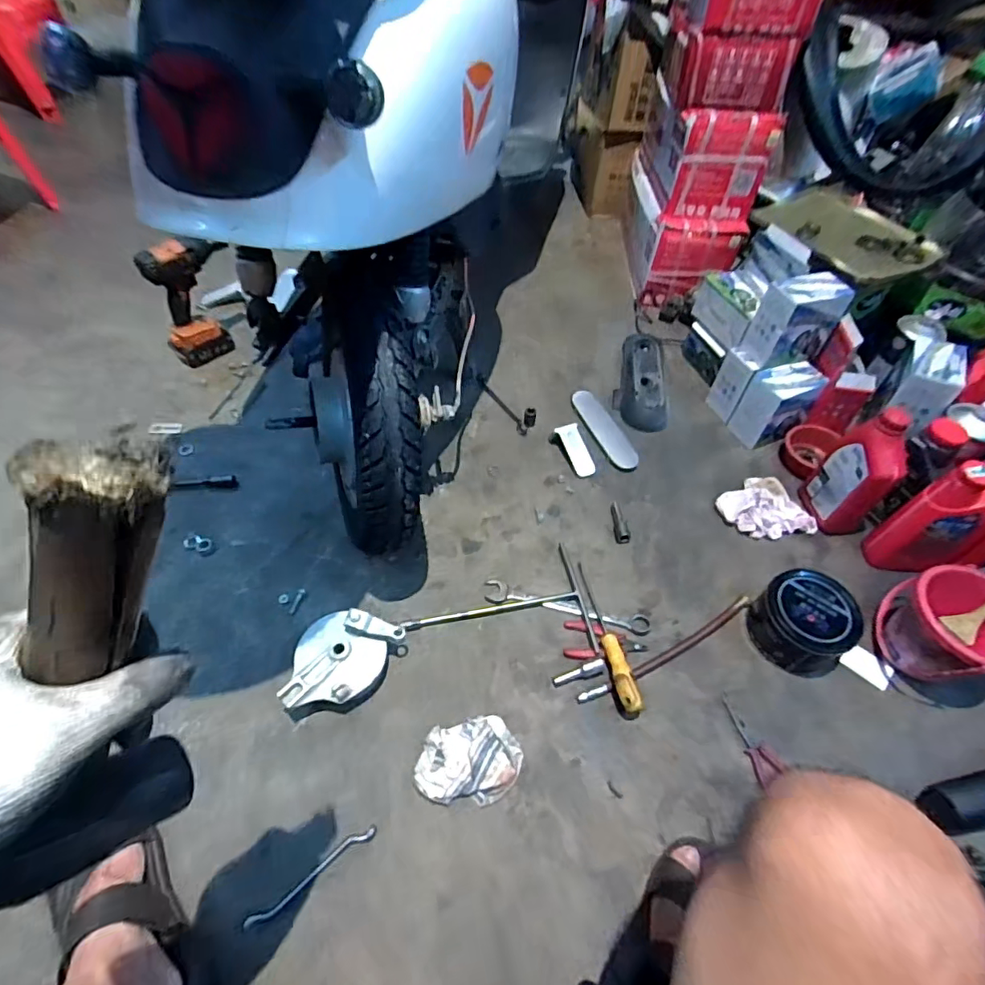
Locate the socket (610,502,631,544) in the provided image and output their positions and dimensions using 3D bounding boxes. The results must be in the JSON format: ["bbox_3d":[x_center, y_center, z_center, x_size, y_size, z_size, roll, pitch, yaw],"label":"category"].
[{"bbox_3d":[0.225,0.056,0.926,0.024,0.016,0.086,0,51,-3],"label":"socket"}]

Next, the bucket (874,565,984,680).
[{"bbox_3d":[0.657,0.199,0.755,0.127,0.141,0.152,-20,55,-18],"label":"bucket"}]

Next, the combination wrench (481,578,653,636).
[{"bbox_3d":[0.115,0.182,0.824,0.261,0.018,0.041,14,52,8],"label":"combination wrench"}]

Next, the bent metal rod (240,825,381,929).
[{"bbox_3d":[-0.207,0.443,0.606,0.157,0.008,0.019,-29,58,-23],"label":"bent metal rod"}]

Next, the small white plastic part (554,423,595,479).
[{"bbox_3d":[0.166,-0.081,1.018,0.051,0.016,0.113,-16,72,-15],"label":"small white plastic part"}]

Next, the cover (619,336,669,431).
[{"bbox_3d":[0.335,-0.252,1.165,0.095,0.032,0.297,8,51,3],"label":"cover"}]

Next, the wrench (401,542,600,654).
[{"bbox_3d":[0.003,0.180,0.823,0.281,0.023,0.192,-6,52,-8],"label":"wrench"}]

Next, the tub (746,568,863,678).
[{"bbox_3d":[0.459,0.194,0.781,0.124,0.094,0.133,-19,55,-17],"label":"tub"}]

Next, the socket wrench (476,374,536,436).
[{"bbox_3d":[0.032,-0.200,1.111,0.052,0.027,0.198,-22,56,-19],"label":"socket wrench"}]

